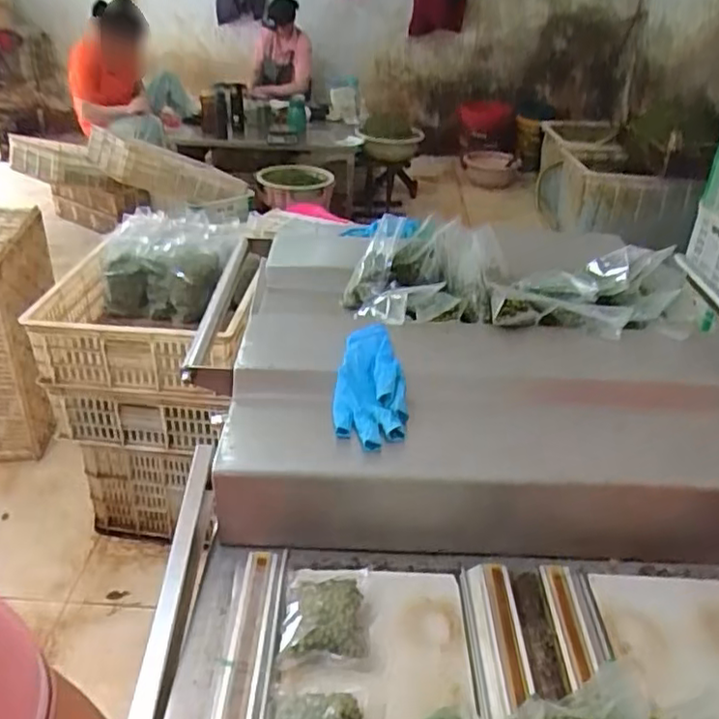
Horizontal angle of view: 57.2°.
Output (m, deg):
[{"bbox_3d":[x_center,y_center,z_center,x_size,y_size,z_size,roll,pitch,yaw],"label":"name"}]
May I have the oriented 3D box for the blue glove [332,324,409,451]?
[{"bbox_3d":[0.010,0.022,0.736,0.076,0.032,0.194,0,46,-4],"label":"blue glove"}]

